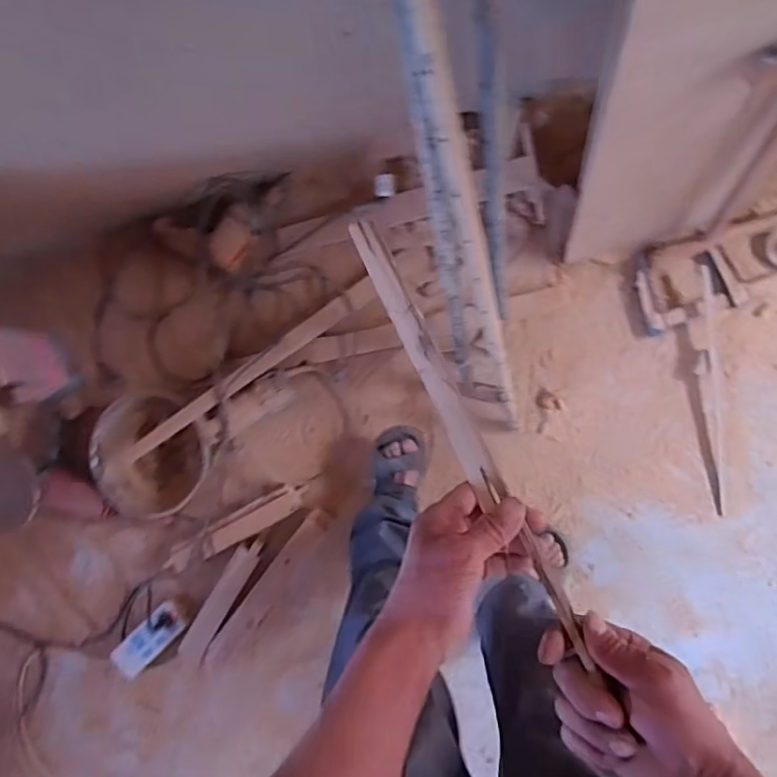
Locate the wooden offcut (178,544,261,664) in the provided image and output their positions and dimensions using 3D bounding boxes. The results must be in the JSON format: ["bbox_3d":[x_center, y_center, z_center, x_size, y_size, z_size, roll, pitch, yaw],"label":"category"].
[{"bbox_3d":[-0.386,0.491,1.256,0.057,0.021,0.337,32,96,7],"label":"wooden offcut"}]

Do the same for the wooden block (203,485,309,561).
[{"bbox_3d":[-0.298,0.295,1.228,0.260,0.020,0.048,-30,88,-3],"label":"wooden block"}]

